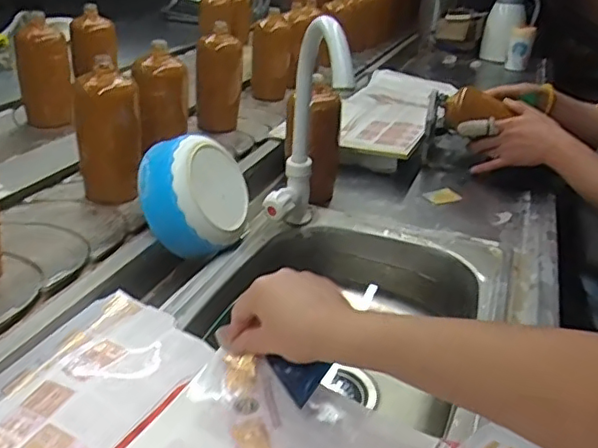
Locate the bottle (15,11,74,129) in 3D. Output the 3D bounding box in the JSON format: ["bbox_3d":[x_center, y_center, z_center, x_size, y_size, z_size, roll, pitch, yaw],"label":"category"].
[{"bbox_3d":[-0.443,-0.262,1.038,0.088,0.171,0.090,-9,32,-25],"label":"bottle"}]

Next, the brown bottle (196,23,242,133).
[{"bbox_3d":[-0.143,-0.259,1.083,0.082,0.172,0.066,-1,29,-13],"label":"brown bottle"}]

